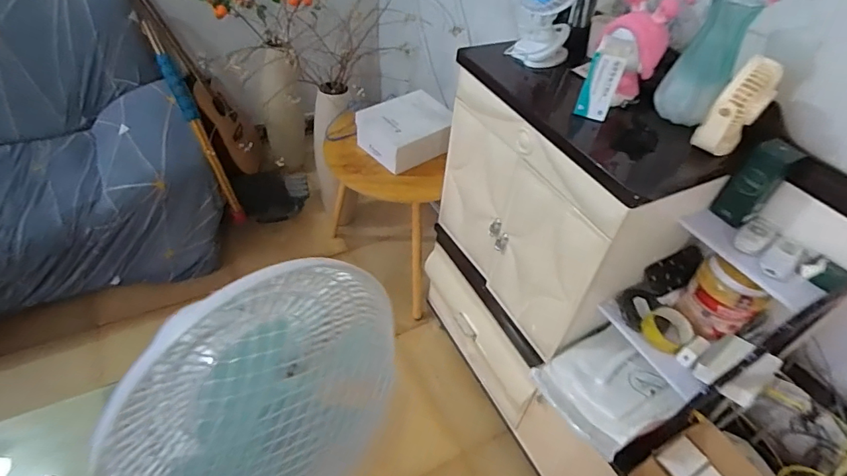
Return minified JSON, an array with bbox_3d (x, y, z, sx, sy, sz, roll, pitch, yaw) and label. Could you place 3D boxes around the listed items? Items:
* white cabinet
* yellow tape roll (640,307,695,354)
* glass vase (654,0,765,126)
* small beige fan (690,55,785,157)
[{"bbox_3d":[0.310,0.026,1.334,0.324,0.958,0.588,-19,51,-23],"label":"white cabinet"},{"bbox_3d":[0.529,0.198,0.989,0.089,0.044,0.090,3,45,-3],"label":"yellow tape roll"},{"bbox_3d":[0.549,-0.345,0.891,0.105,0.218,0.102,28,49,19],"label":"glass vase"},{"bbox_3d":[0.575,-0.237,0.834,0.104,0.156,0.067,-30,56,-31],"label":"small beige fan"}]

